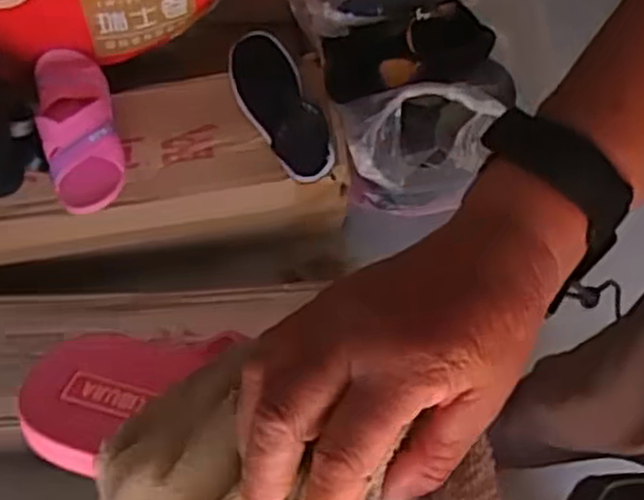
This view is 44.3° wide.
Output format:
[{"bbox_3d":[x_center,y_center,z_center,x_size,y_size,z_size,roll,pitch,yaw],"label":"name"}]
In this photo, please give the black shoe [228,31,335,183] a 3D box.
[{"bbox_3d":[-0.058,-0.208,1.112,0.096,0.055,0.254,-22,68,-13],"label":"black shoe"}]

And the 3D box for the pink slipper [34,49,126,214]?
[{"bbox_3d":[-0.318,-0.175,1.022,0.092,0.080,0.258,-14,67,-10],"label":"pink slipper"}]

